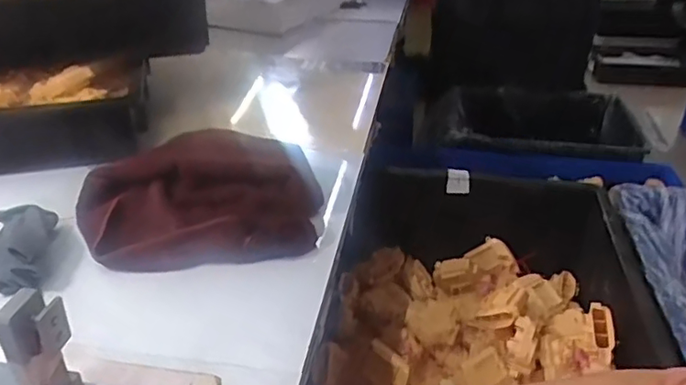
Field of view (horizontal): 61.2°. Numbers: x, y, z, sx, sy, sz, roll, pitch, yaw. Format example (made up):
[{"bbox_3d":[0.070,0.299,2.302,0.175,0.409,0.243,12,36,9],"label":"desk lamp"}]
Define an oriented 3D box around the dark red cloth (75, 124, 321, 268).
[{"bbox_3d":[-0.167,0.001,0.674,0.274,0.071,0.213,-1,30,-3],"label":"dark red cloth"}]

